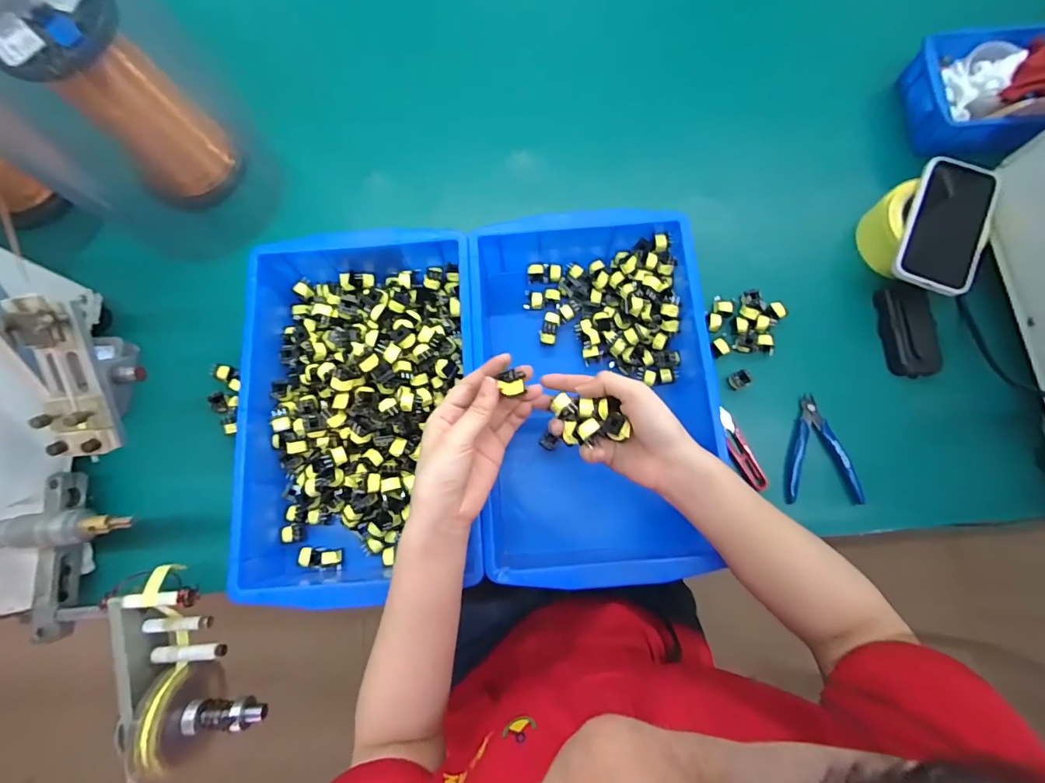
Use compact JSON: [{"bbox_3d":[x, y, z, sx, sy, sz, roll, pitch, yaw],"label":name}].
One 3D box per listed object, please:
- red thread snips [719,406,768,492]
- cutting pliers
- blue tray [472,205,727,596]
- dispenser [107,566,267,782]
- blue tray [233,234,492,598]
[{"bbox_3d":[0.243,0.065,0.513,0.023,0.005,0.094,-25,78,8],"label":"red thread snips"},{"bbox_3d":[0.332,0.064,0.510,0.077,0.013,0.118,-1,79,7],"label":"cutting pliers"},{"bbox_3d":[0.071,0.000,0.487,0.227,0.088,0.367,-4,79,1],"label":"blue tray"},{"bbox_3d":[-0.339,0.271,0.463,0.099,0.086,0.173,-24,80,-3],"label":"dispenser"},{"bbox_3d":[-0.166,0.010,0.478,0.238,0.085,0.368,-5,79,0],"label":"blue tray"}]

